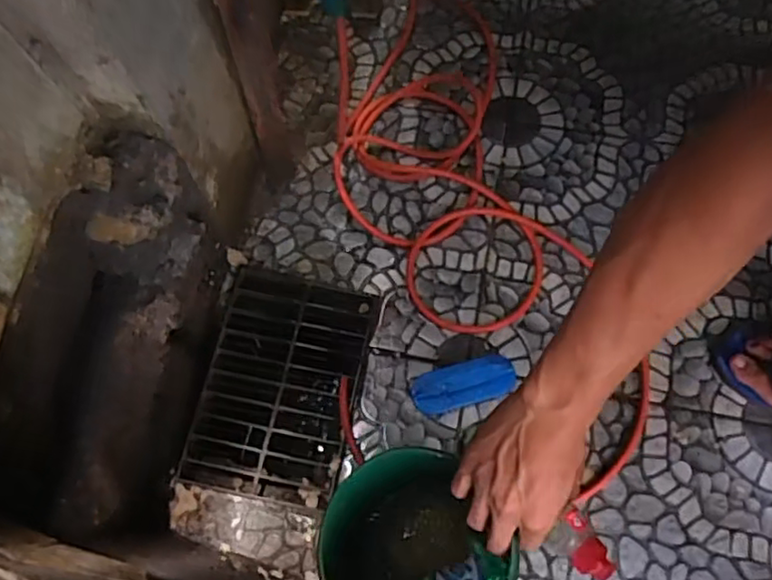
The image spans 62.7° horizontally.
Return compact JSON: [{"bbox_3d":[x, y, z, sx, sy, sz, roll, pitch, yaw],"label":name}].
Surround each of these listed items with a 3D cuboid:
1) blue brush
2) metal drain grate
[{"bbox_3d":[0.106,0.121,0.835,0.131,0.042,0.058,-14,70,-3],"label":"blue brush"},{"bbox_3d":[-0.140,0.122,0.858,0.197,0.020,0.301,11,71,6],"label":"metal drain grate"}]

